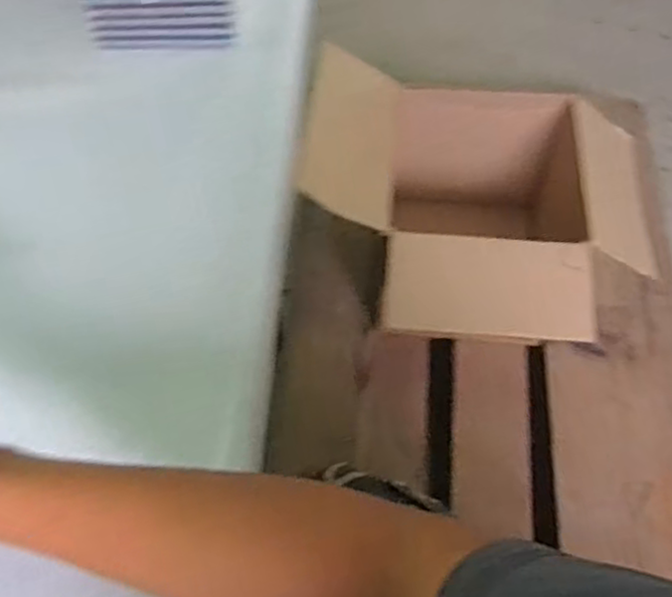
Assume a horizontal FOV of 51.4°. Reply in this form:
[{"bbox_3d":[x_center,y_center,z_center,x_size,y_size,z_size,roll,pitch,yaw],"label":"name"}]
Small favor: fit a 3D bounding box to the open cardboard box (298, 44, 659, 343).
[{"bbox_3d":[0.209,-0.127,1.089,0.488,0.348,0.466,6,59,3],"label":"open cardboard box"}]

